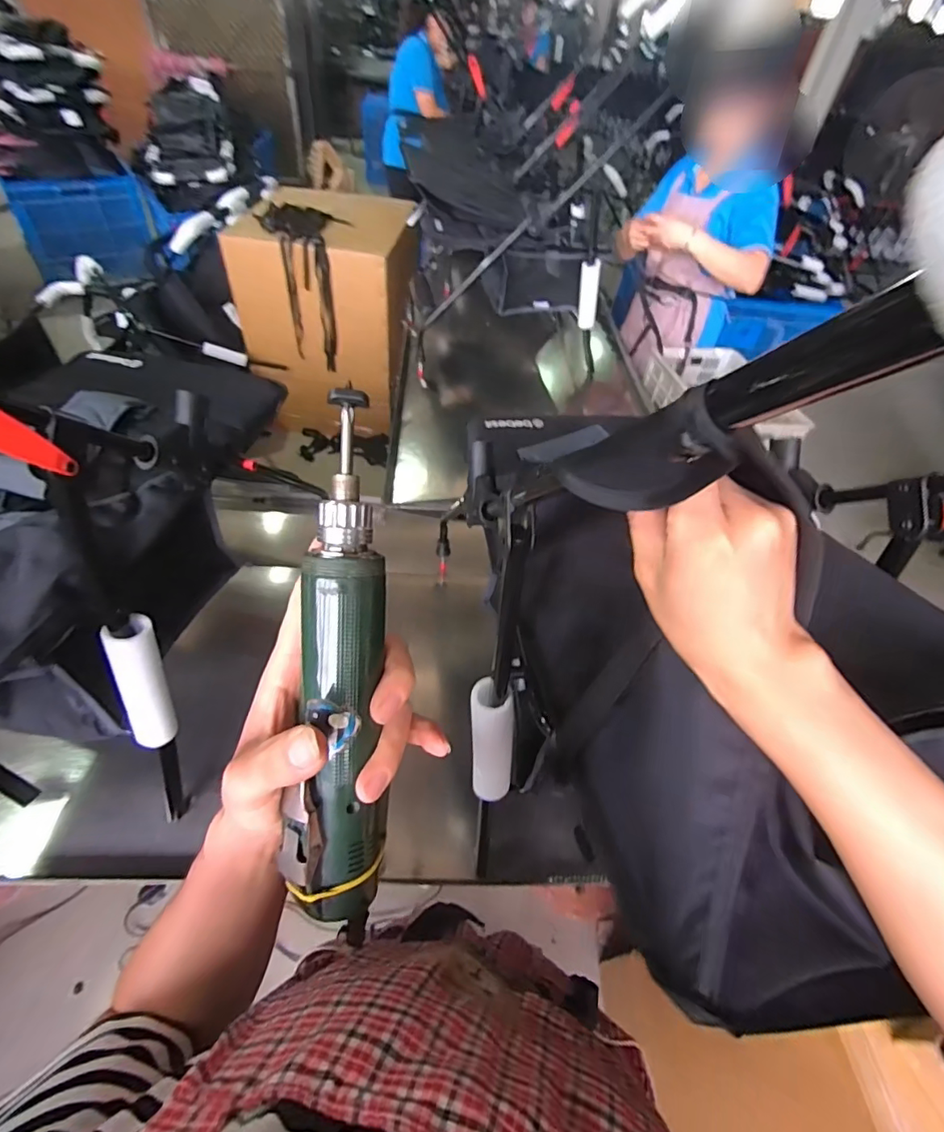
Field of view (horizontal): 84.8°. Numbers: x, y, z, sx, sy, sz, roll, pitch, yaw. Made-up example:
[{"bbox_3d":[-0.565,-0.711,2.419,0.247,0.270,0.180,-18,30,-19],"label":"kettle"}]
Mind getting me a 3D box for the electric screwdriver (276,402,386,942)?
[{"bbox_3d":[-0.064,0.050,0.253,0.039,0.037,0.259,2,93,-5],"label":"electric screwdriver"}]

